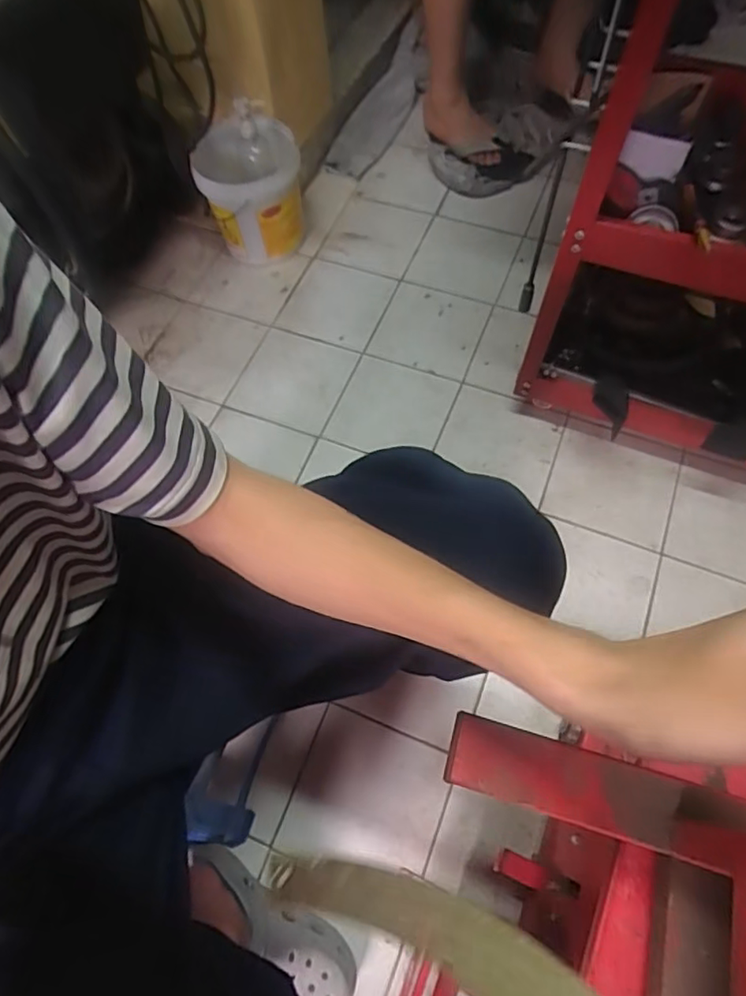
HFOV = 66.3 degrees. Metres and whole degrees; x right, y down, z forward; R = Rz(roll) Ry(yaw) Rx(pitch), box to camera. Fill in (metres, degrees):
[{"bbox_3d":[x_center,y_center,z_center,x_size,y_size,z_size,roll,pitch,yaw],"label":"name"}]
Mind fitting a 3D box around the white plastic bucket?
[{"bbox_3d":[-0.240,-0.593,1.133,0.196,0.231,0.186,-4,65,1],"label":"white plastic bucket"}]

